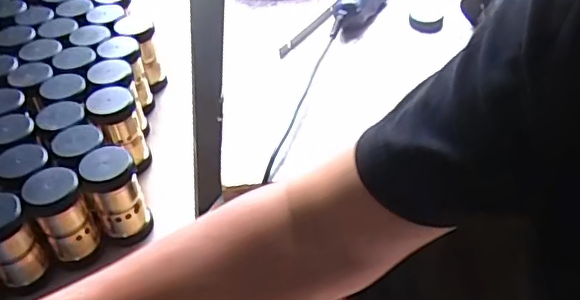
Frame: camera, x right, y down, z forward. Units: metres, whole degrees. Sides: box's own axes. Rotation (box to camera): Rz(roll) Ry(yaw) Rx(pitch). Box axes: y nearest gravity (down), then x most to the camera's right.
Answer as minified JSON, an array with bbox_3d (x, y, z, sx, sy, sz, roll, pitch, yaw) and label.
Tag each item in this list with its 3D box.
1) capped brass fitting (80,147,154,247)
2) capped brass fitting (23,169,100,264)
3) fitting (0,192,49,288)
[{"bbox_3d":[-0.151,0.041,0.505,0.044,0.083,0.041,-8,42,-3],"label":"capped brass fitting"},{"bbox_3d":[-0.190,0.054,0.488,0.042,0.074,0.039,-3,42,3],"label":"capped brass fitting"},{"bbox_3d":[-0.230,0.074,0.475,0.040,0.074,0.041,-3,42,3],"label":"fitting"}]

